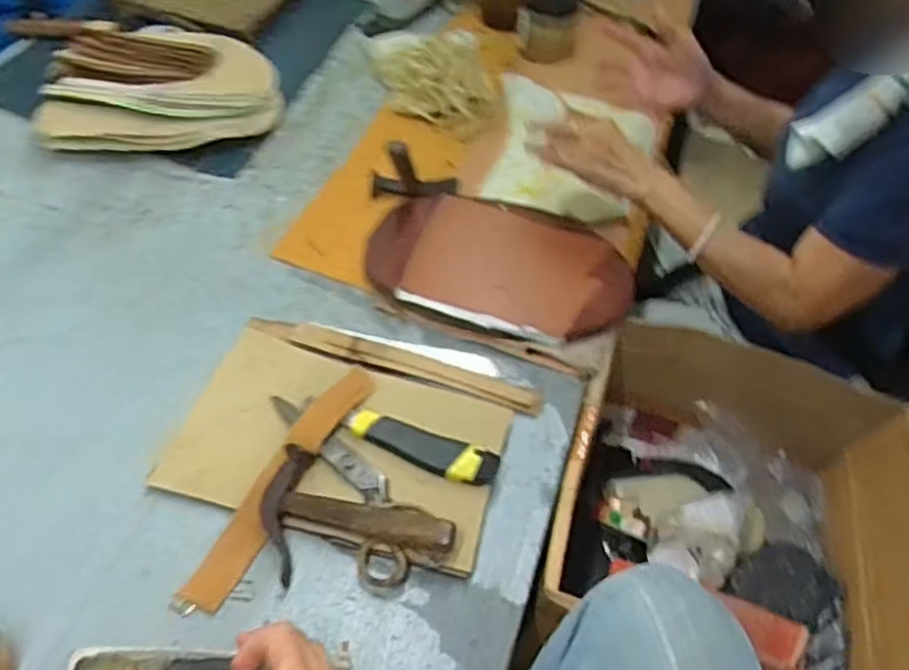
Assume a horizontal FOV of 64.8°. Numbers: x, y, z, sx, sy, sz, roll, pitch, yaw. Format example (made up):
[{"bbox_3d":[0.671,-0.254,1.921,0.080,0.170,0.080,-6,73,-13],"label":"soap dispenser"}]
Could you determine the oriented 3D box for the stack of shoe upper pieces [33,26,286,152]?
[{"bbox_3d":[-0.387,-0.323,0.957,0.294,0.077,0.167,-7,51,-12],"label":"stack of shoe upper pieces"}]

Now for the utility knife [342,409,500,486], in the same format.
[{"bbox_3d":[-0.032,0.105,0.672,0.147,0.021,0.041,17,51,8],"label":"utility knife"}]

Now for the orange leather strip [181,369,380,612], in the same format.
[{"bbox_3d":[-0.151,0.124,0.647,0.041,0.024,0.254,25,52,14],"label":"orange leather strip"}]

